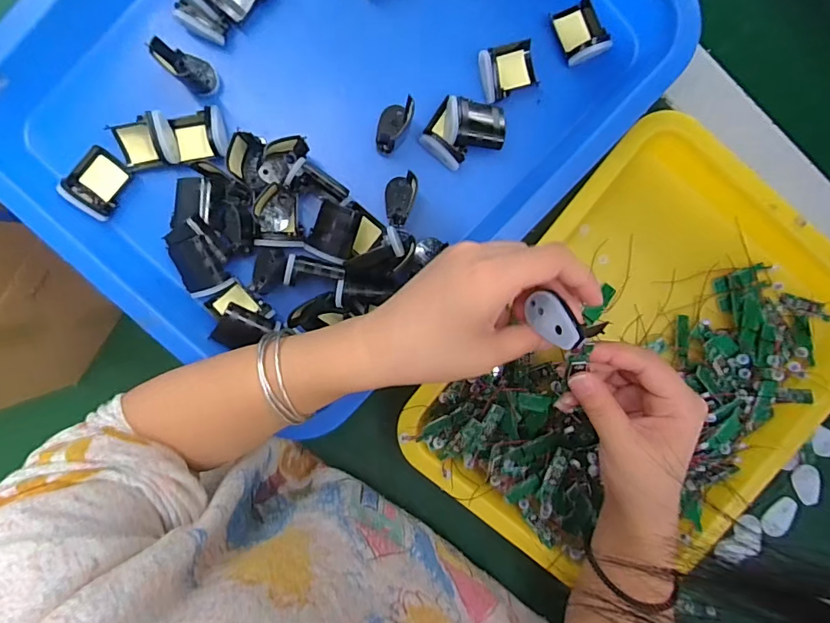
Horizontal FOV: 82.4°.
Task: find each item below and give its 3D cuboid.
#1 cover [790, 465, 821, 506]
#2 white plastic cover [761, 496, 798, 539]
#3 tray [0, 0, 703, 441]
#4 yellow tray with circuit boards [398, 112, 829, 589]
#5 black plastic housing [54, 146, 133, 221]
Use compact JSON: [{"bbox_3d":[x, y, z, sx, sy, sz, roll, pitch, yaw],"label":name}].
[{"bbox_3d":[0.340,0.151,0.410,0.019,0.011,0.039,-22,96,-2],"label":"cover"},{"bbox_3d":[0.317,0.179,0.411,0.018,0.010,0.036,36,91,-6],"label":"white plastic cover"},{"bbox_3d":[-0.051,-0.175,0.340,0.451,0.068,0.341,-44,96,0],"label":"tray"},{"bbox_3d":[0.182,0.050,0.364,0.266,0.049,0.324,39,91,-6],"label":"yellow tray with circuit boards"},{"bbox_3d":[-0.231,-0.093,0.343,0.036,0.014,0.045,35,91,-6],"label":"black plastic housing"}]

